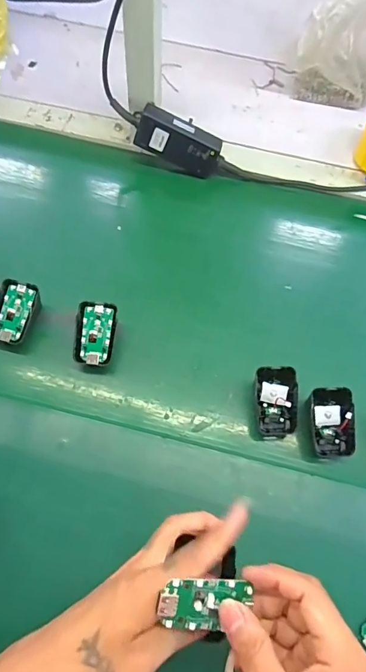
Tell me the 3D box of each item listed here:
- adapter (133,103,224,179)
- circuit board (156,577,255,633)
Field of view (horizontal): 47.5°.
[{"bbox_3d":[-0.003,-0.264,0.571,0.121,0.048,0.032,23,63,-10],"label":"adapter"},{"bbox_3d":[0.014,0.172,0.266,0.057,0.004,0.031,10,84,-15],"label":"circuit board"}]

